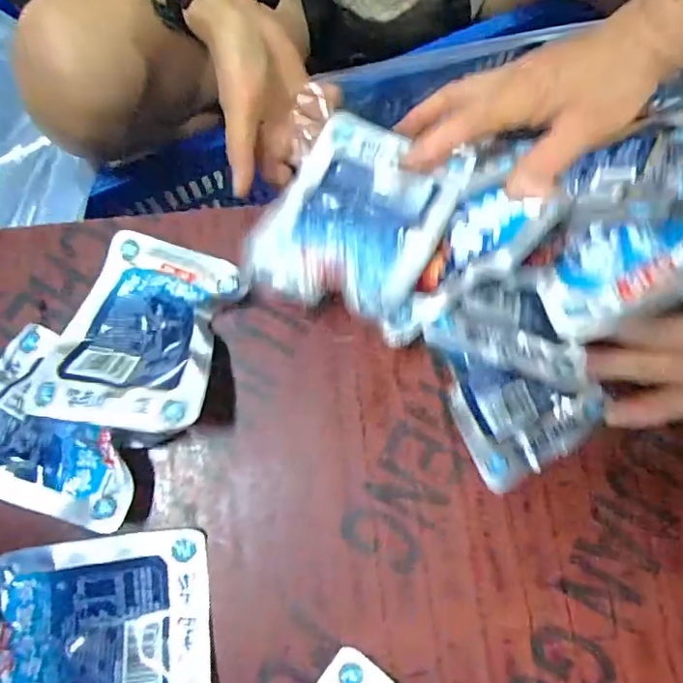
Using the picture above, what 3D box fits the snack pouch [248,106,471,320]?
[{"bbox_3d":[0.010,-0.077,0.325,0.097,0.023,0.126,29,79,5],"label":"snack pouch"}]

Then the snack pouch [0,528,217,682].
[{"bbox_3d":[-0.136,0.160,0.300,0.126,0.011,0.095,-6,78,-2],"label":"snack pouch"}]

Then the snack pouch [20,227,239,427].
[{"bbox_3d":[-0.116,-0.007,0.319,0.097,0.018,0.120,12,62,13],"label":"snack pouch"}]

